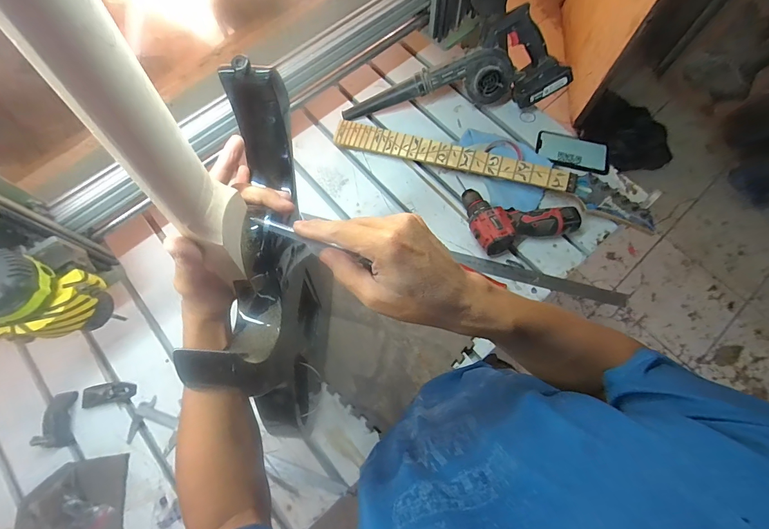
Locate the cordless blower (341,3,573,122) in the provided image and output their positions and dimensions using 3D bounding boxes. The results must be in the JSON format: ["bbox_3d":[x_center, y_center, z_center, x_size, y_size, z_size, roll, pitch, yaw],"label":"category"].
[{"bbox_3d":[0.147,-0.409,0.759,0.472,0.163,0.106,-1,71,1],"label":"cordless blower"}]

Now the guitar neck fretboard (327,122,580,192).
[{"bbox_3d":[0.136,-0.227,0.745,0.499,0.011,0.051,15,81,10],"label":"guitar neck fretboard"}]

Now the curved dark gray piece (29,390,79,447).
[{"bbox_3d":[-0.562,0.266,0.615,0.043,0.038,0.087,-8,71,-2],"label":"curved dark gray piece"}]

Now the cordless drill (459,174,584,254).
[{"bbox_3d":[0.263,-0.114,0.710,0.200,0.062,0.161,-13,72,-3],"label":"cordless drill"}]

